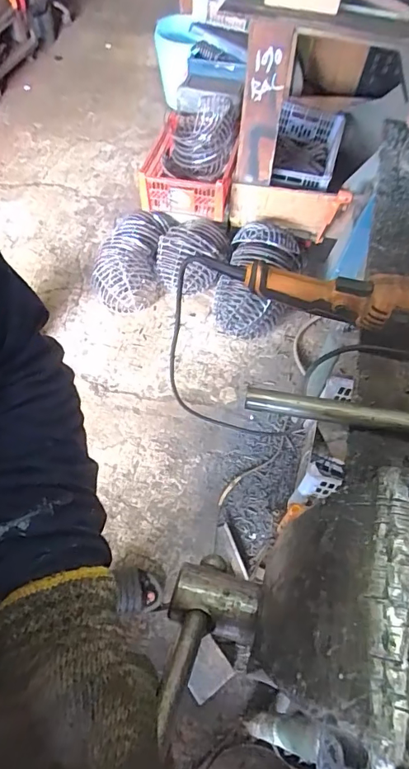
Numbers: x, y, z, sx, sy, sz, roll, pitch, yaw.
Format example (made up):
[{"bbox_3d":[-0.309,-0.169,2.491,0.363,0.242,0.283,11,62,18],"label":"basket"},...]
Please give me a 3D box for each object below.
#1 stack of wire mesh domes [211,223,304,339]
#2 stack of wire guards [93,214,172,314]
[{"bbox_3d":[0.189,-0.361,1.679,0.259,0.182,0.405,16,58,8],"label":"stack of wire mesh domes"},{"bbox_3d":[-0.274,-0.472,1.768,0.249,0.120,0.437,6,57,2],"label":"stack of wire guards"}]

